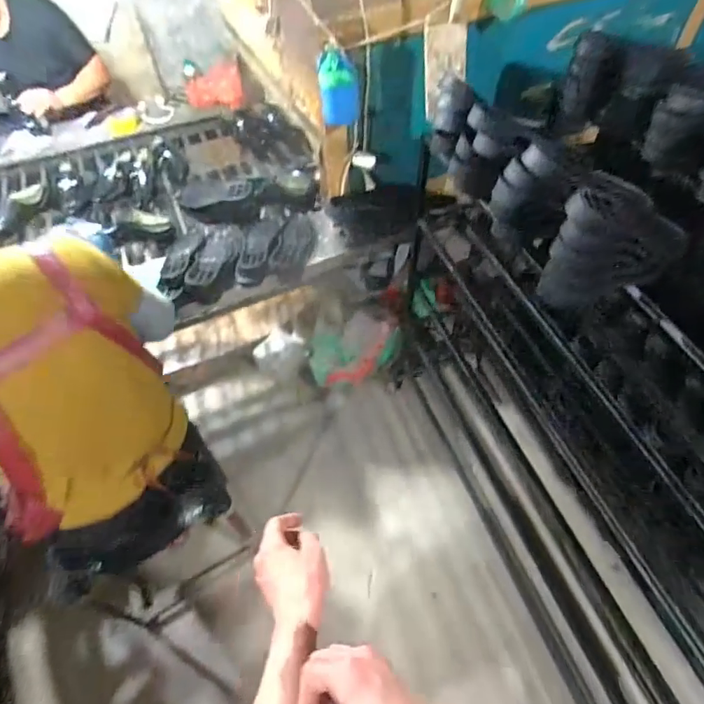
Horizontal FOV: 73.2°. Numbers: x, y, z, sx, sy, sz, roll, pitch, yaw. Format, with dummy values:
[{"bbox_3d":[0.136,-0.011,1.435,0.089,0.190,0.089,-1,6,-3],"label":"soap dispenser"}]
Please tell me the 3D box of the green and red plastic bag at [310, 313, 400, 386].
[{"bbox_3d":[0.015,0.005,1.899,0.359,0.258,0.154,-12,53,-7],"label":"green and red plastic bag"}]

